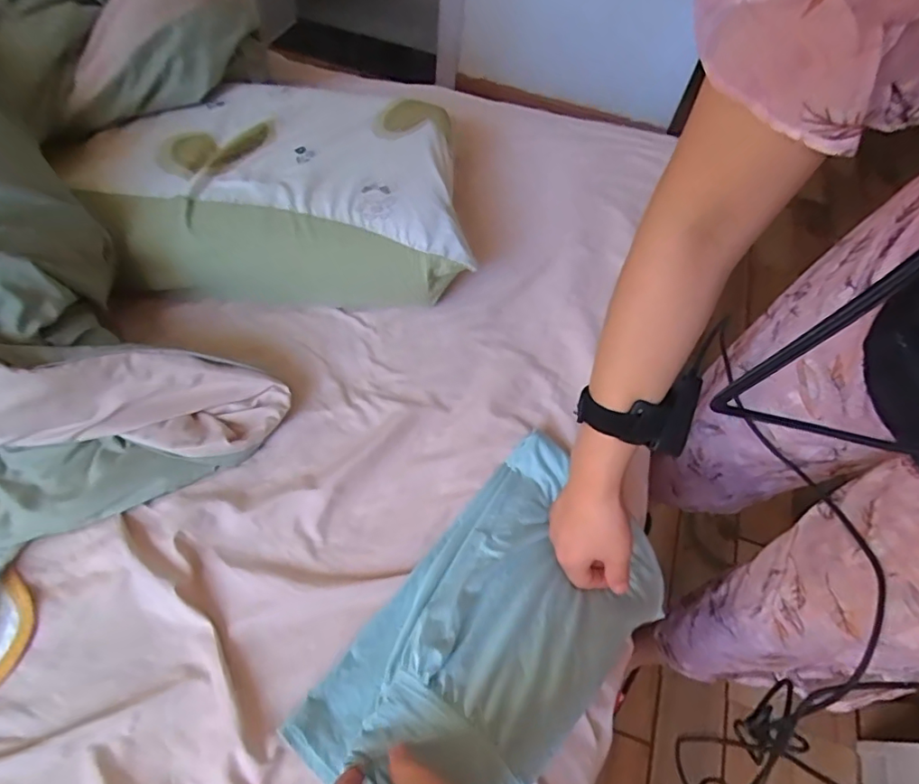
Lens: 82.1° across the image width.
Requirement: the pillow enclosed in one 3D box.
[{"bbox_3d":[-0.228,-0.262,0.698,0.461,0.136,0.337,0,56,-1],"label":"pillow"}]

